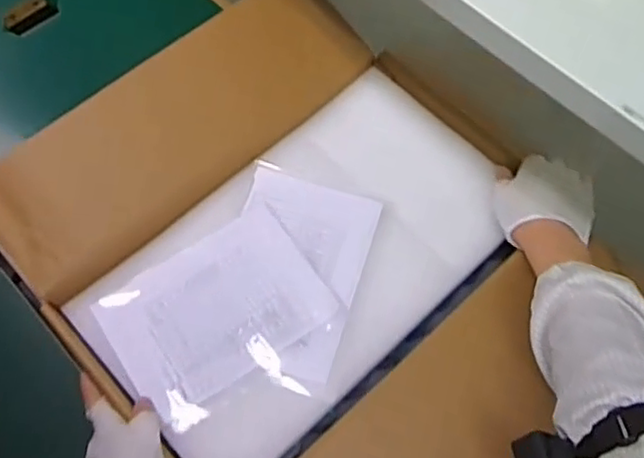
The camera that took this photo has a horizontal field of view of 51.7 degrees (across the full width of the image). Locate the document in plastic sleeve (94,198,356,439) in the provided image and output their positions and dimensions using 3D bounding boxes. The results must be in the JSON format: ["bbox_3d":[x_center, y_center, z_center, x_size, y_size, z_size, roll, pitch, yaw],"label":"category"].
[{"bbox_3d":[-0.104,0.082,0.680,0.212,0.009,0.157,-33,67,-15],"label":"document in plastic sleeve"}]

